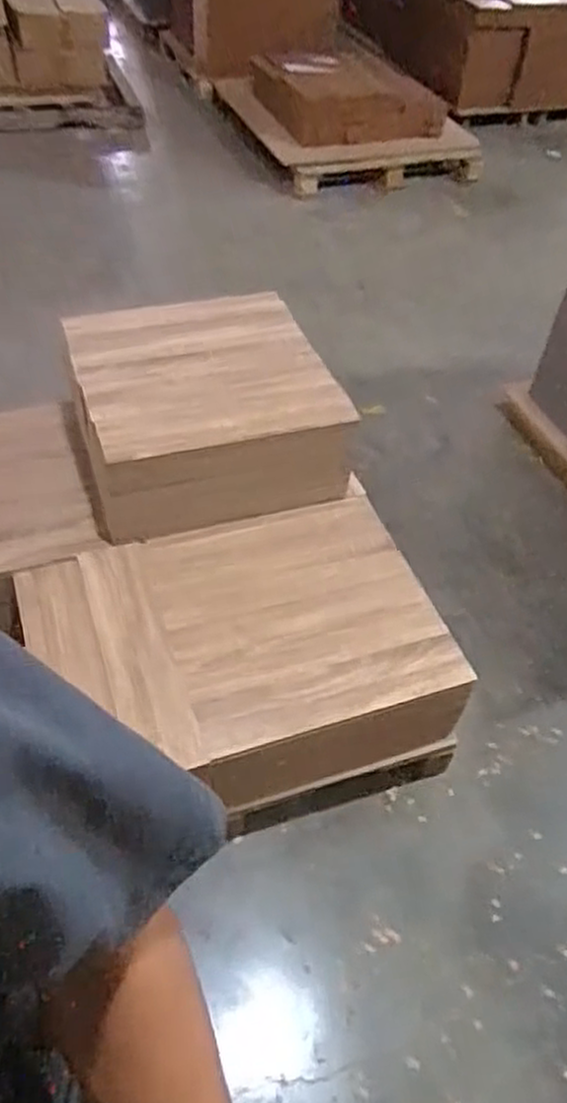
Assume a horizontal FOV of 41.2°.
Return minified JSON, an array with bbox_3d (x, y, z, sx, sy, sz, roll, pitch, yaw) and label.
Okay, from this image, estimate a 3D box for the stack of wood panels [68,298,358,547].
[{"bbox_3d":[-0.206,-0.338,1.808,0.567,0.273,0.578,-15,51,-17],"label":"stack of wood panels"}]

